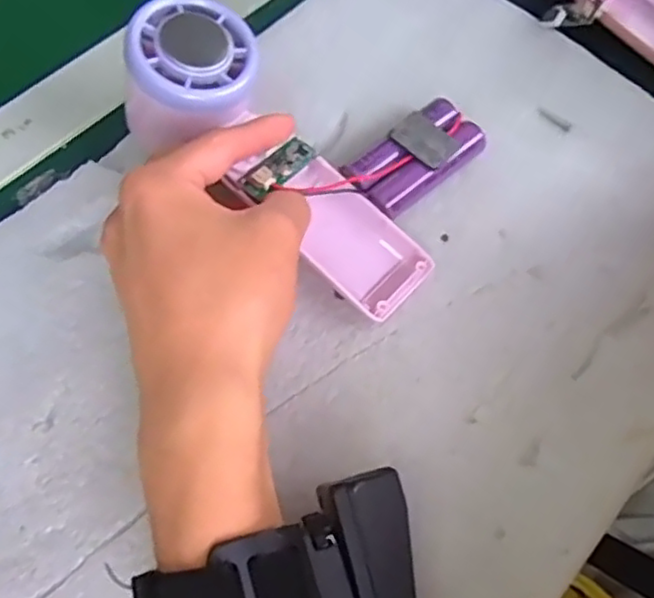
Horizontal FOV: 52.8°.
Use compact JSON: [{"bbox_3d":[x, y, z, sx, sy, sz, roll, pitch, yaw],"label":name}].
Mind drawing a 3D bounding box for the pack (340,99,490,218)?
[{"bbox_3d":[0.042,-0.067,0.319,0.067,0.022,0.038,-34,71,-16],"label":"pack"}]

